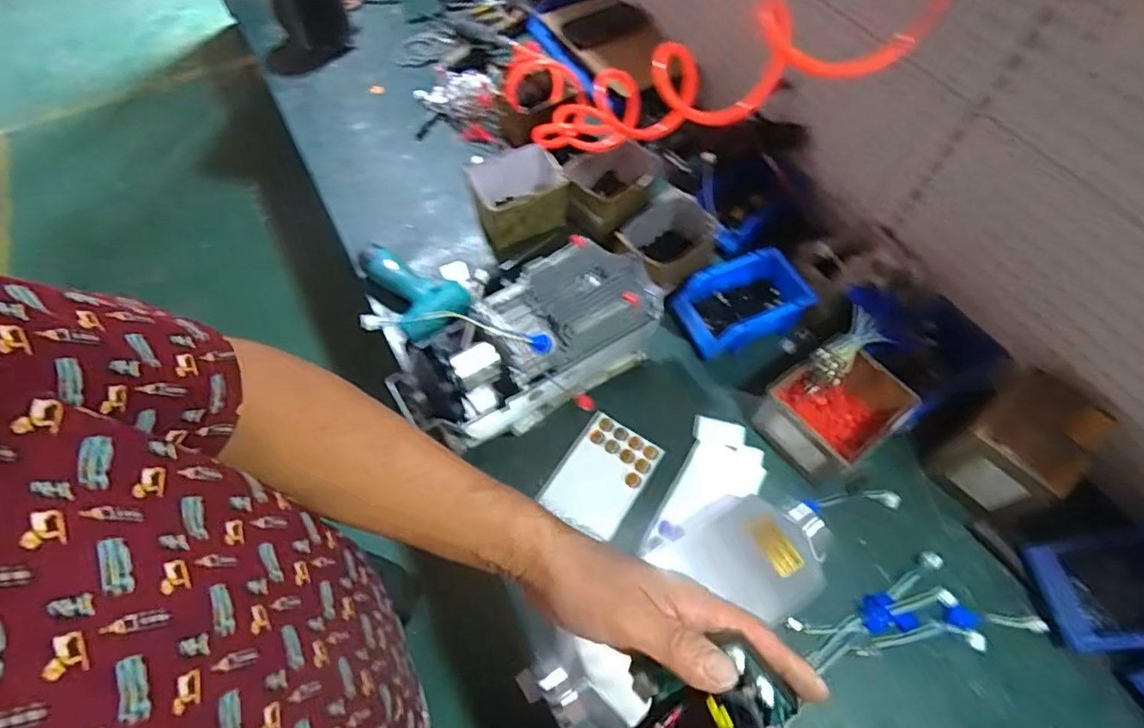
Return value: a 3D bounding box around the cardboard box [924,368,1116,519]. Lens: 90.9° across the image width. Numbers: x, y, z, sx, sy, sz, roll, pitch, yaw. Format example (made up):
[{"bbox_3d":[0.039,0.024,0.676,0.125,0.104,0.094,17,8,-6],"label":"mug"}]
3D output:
[{"bbox_3d":[0.570,0.102,0.723,0.156,0.117,0.113,-34,66,-18],"label":"cardboard box"}]

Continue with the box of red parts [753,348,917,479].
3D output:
[{"bbox_3d":[0.351,0.066,0.770,0.155,0.098,0.136,-35,66,-19],"label":"box of red parts"}]

